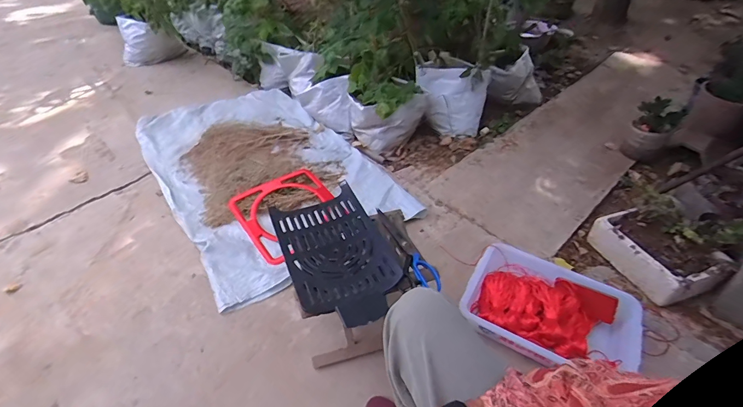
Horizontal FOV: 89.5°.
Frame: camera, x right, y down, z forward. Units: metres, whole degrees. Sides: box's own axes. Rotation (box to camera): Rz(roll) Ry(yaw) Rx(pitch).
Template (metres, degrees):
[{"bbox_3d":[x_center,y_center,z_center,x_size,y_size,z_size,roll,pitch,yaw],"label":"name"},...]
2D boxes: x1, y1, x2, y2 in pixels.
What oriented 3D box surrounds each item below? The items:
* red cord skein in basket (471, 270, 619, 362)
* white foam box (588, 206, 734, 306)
[{"bbox_3d":[0.468,0.284,1.027,0.326,0.102,0.210,23,47,24],"label":"red cord skein in basket"},{"bbox_3d":[0.866,0.150,1.161,0.205,0.105,0.321,-21,46,-18],"label":"white foam box"}]

